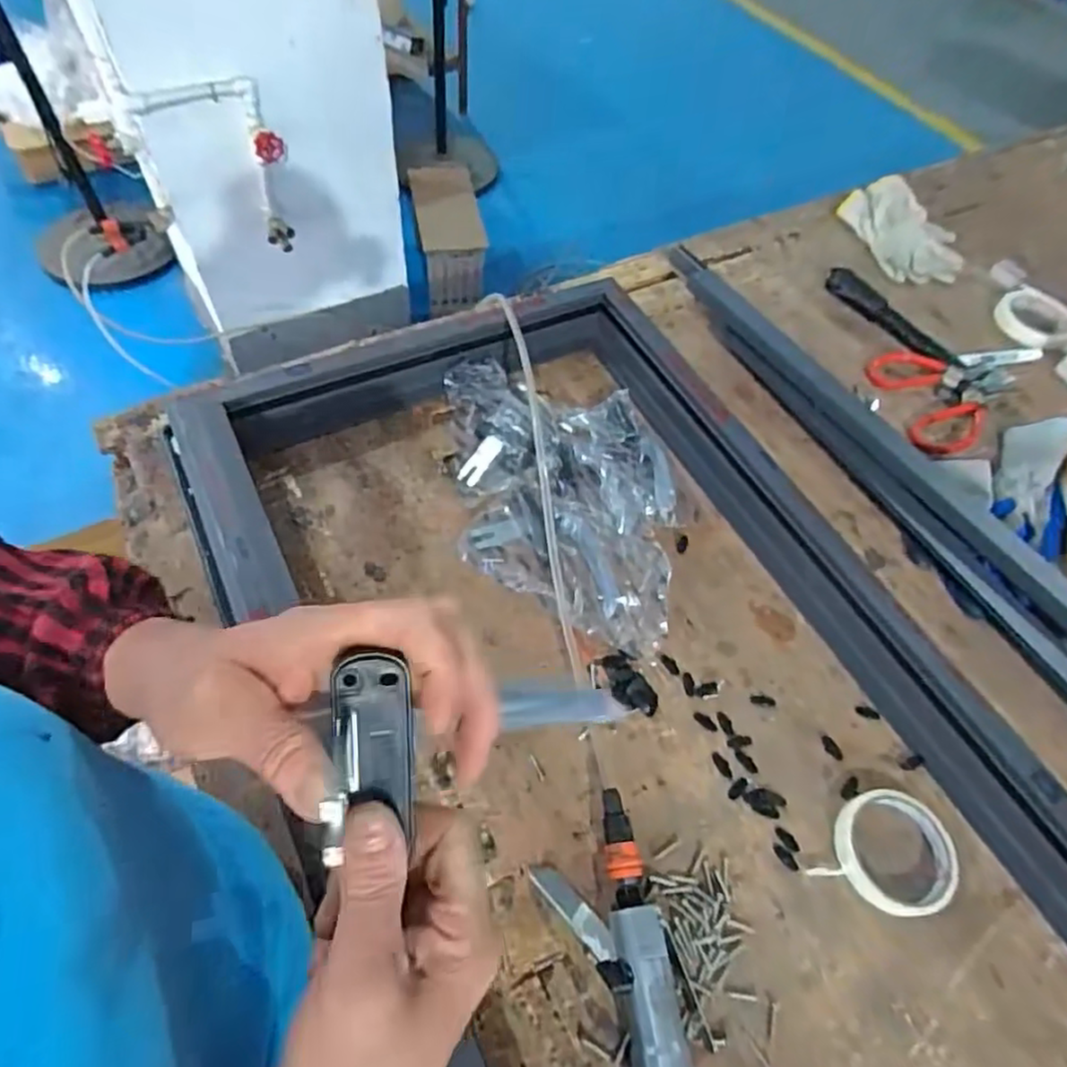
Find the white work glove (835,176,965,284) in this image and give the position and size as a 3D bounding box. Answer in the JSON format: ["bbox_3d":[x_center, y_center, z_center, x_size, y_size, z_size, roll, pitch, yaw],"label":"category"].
[{"bbox_3d":[0.566,-0.462,1.012,0.154,0.036,0.207,-16,61,-15],"label":"white work glove"}]

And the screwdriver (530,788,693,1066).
[{"bbox_3d":[0.065,0.335,0.450,0.073,0.044,0.291,-10,59,-10],"label":"screwdriver"}]

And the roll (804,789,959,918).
[{"bbox_3d":[0.291,0.256,0.535,0.089,0.019,0.100,31,61,15],"label":"roll"}]

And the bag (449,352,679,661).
[{"bbox_3d":[0.015,-0.045,0.685,0.262,0.048,0.305,9,58,2],"label":"bag"}]

